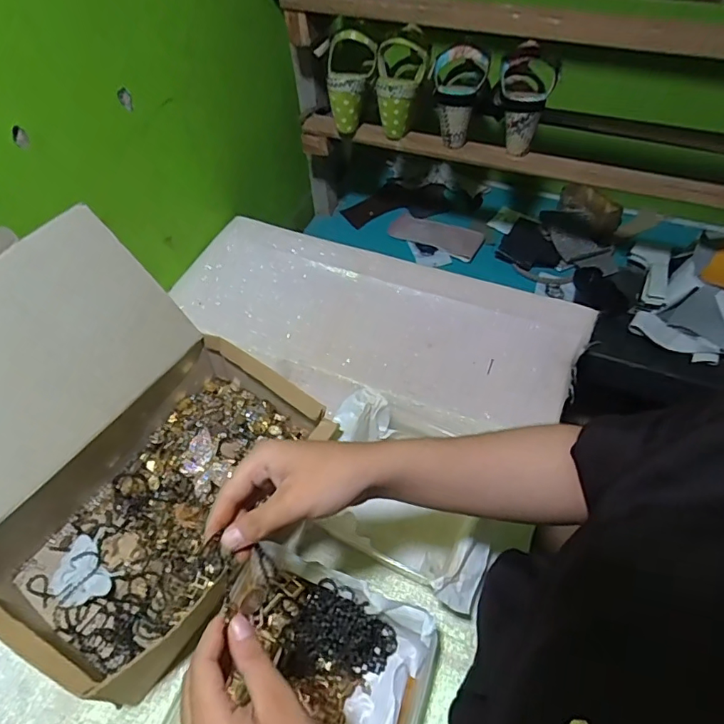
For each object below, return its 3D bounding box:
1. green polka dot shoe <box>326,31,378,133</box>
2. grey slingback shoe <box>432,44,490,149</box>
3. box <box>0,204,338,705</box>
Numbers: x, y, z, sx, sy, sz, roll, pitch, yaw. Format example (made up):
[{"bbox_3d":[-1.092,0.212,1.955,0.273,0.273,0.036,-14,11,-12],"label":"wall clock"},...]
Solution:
[{"bbox_3d":[-0.017,-0.440,0.809,0.077,0.136,0.068,4,53,4],"label":"green polka dot shoe"},{"bbox_3d":[0.146,-0.406,0.774,0.081,0.137,0.082,7,53,7],"label":"grey slingback shoe"},{"bbox_3d":[-0.252,0.084,0.513,0.322,0.264,0.335,25,57,19],"label":"box"}]

